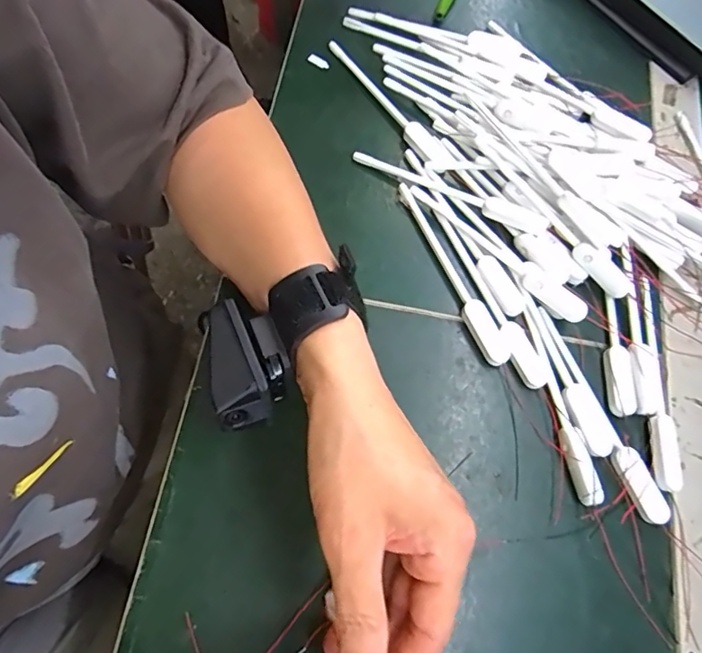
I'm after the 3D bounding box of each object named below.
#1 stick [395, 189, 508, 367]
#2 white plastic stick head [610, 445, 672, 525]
[{"bbox_3d":[0.066,-0.038,0.349,0.015,0.005,0.142,-24,73,-12],"label":"stick"},{"bbox_3d":[0.173,0.094,0.307,0.018,0.007,0.047,-25,73,-12],"label":"white plastic stick head"}]

